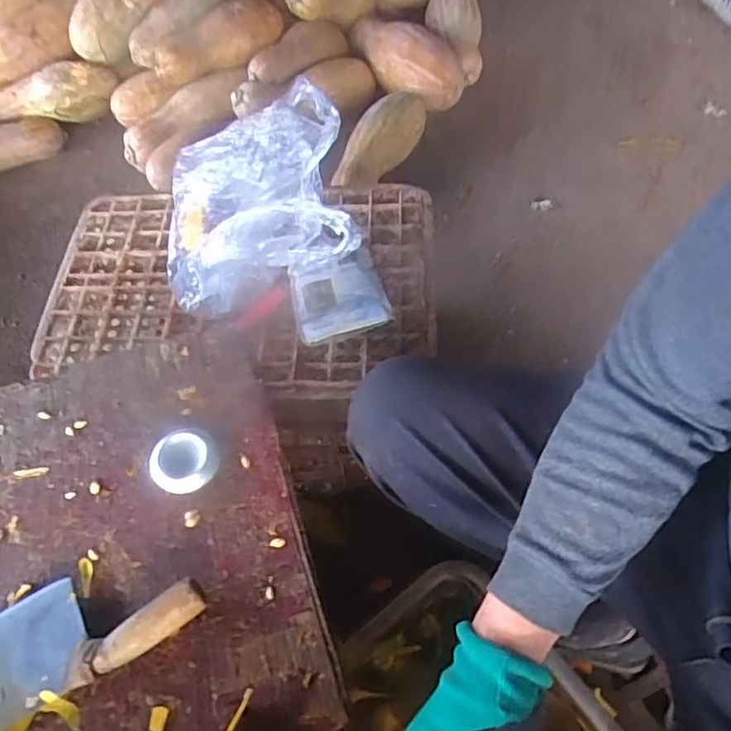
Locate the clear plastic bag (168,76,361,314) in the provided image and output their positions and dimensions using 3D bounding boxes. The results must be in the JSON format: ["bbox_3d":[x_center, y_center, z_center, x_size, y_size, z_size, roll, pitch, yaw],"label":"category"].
[{"bbox_3d":[-0.135,-0.184,0.722,0.244,0.150,0.240,-5,58,2],"label":"clear plastic bag"}]

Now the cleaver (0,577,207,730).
[{"bbox_3d":[-0.273,0.234,0.494,0.273,0.028,0.090,-27,60,-12],"label":"cleaver"}]

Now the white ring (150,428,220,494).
[{"bbox_3d":[-0.171,0.088,0.574,0.057,0.027,0.062,-2,58,3],"label":"white ring"}]

